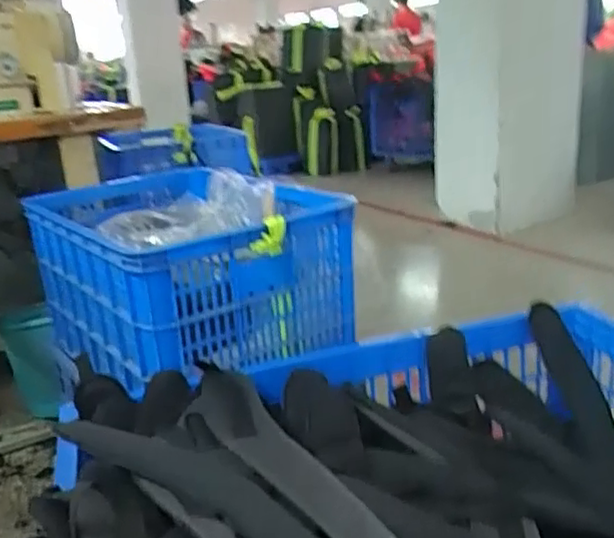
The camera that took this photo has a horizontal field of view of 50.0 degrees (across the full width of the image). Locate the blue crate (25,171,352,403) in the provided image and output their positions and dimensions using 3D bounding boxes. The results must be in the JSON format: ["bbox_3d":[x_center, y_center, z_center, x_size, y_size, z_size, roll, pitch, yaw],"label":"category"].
[{"bbox_3d":[-0.249,-0.021,1.273,0.455,0.260,0.672,-14,21,-26],"label":"blue crate"}]

